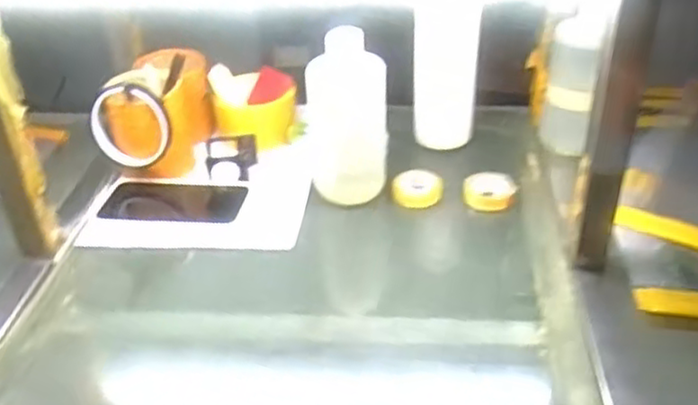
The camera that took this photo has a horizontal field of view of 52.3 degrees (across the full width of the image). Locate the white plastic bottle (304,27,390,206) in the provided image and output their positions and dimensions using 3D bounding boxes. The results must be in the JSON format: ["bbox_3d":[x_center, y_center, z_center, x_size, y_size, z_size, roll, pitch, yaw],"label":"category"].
[{"bbox_3d":[-0.002,-0.086,0.706,0.078,0.164,0.062,-6,34,-3],"label":"white plastic bottle"}]

